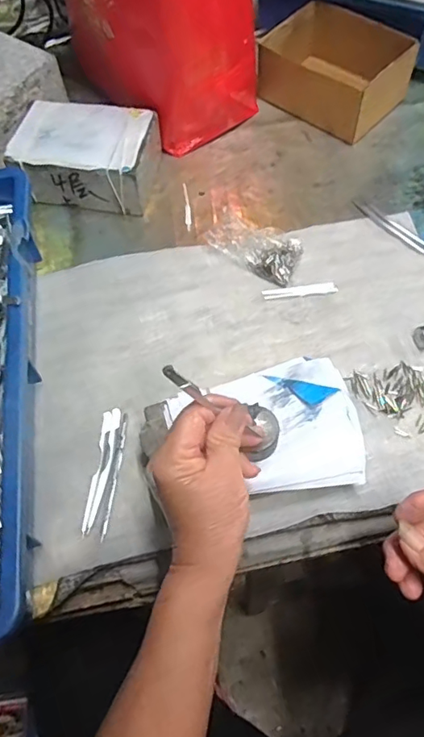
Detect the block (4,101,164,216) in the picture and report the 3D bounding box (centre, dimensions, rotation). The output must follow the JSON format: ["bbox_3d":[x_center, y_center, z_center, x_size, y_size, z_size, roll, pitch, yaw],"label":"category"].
[{"bbox_3d":[-0.141,-0.240,0.599,0.149,0.065,0.105,4,61,5],"label":"block"}]

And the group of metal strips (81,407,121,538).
[{"bbox_3d":[-0.093,0.085,0.455,0.015,0.004,0.108,2,61,5],"label":"group of metal strips"}]

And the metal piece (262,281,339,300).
[{"bbox_3d":[0.089,-0.079,0.534,0.074,0.004,0.012,-6,61,0],"label":"metal piece"}]

